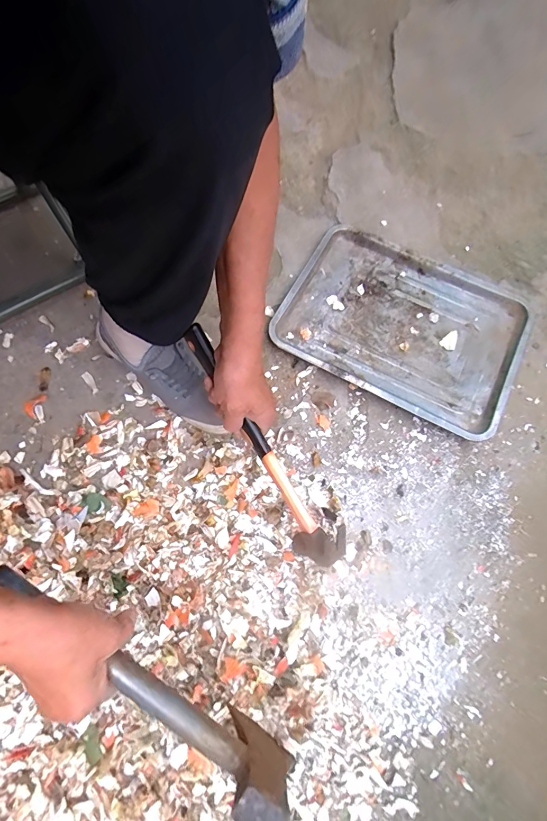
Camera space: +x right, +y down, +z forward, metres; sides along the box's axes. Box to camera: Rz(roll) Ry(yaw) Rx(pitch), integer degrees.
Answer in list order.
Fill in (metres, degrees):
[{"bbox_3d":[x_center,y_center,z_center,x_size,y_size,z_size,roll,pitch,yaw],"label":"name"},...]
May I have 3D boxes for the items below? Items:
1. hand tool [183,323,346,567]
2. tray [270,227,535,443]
[{"bbox_3d":[-0.020,0.042,0.462,0.050,0.079,0.321,-31,89,-8],"label":"hand tool"},{"bbox_3d":[0.231,-0.158,0.661,0.392,0.028,0.305,28,63,4],"label":"tray"}]

